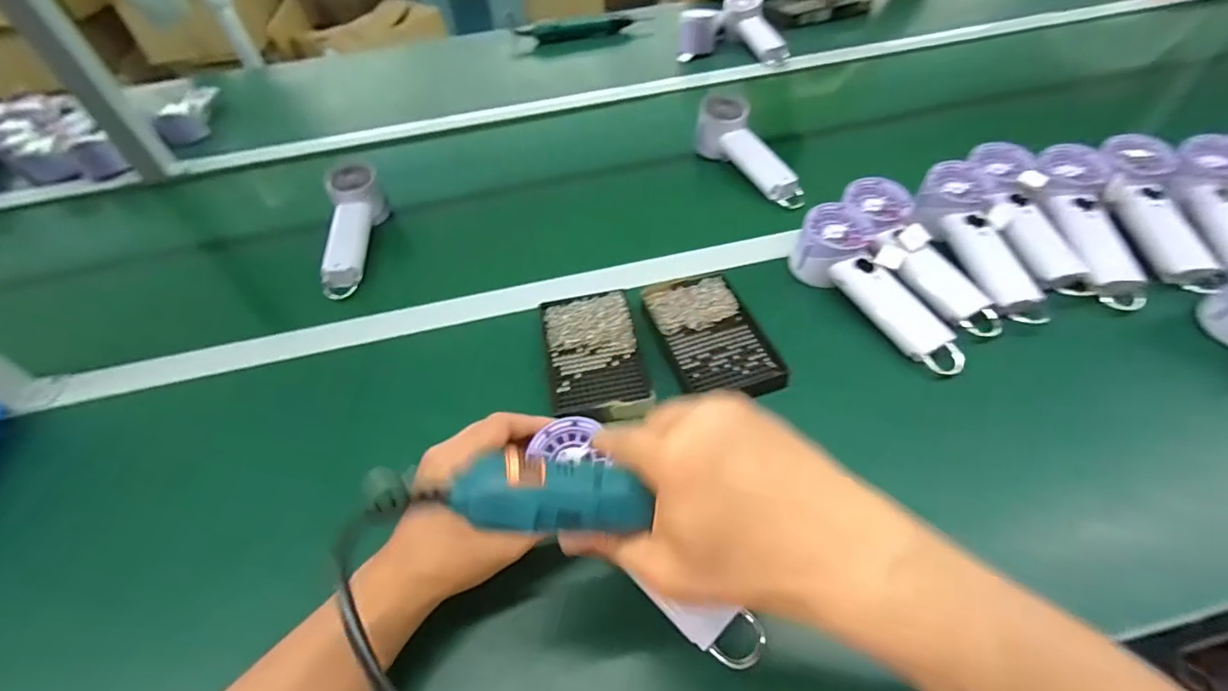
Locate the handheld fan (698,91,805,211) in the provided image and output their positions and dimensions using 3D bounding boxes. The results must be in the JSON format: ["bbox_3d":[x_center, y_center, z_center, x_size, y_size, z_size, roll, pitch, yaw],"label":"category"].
[{"bbox_3d":[0.177,-0.243,0.677,0.049,0.075,0.181,-29,69,-18],"label":"handheld fan"}]

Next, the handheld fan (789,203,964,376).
[{"bbox_3d":[0.253,-0.051,0.505,0.069,0.055,0.199,-26,65,-16],"label":"handheld fan"}]

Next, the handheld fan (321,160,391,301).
[{"bbox_3d":[-0.324,-0.138,0.631,0.054,0.071,0.178,-6,63,0],"label":"handheld fan"}]

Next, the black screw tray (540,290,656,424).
[{"bbox_3d":[-0.018,0.007,0.484,0.085,0.008,0.145,-11,56,-4],"label":"black screw tray"}]

